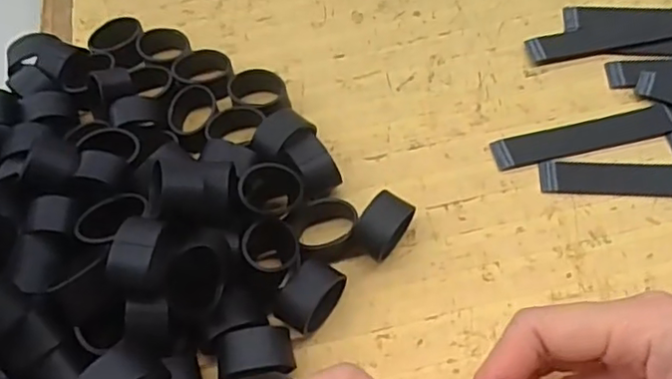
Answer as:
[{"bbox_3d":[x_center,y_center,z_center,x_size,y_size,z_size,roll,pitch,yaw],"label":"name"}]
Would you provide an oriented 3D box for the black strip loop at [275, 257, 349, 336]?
[{"bbox_3d":[-0.012,0.047,0.280,0.019,0.026,0.032,30,69,18],"label":"black strip loop"}]

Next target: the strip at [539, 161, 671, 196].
[{"bbox_3d":[0.151,-0.006,0.309,0.096,0.004,0.018,3,63,7],"label":"strip"}]

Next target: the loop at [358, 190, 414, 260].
[{"bbox_3d":[0.021,0.018,0.293,0.018,0.028,0.033,28,68,17],"label":"loop"}]

